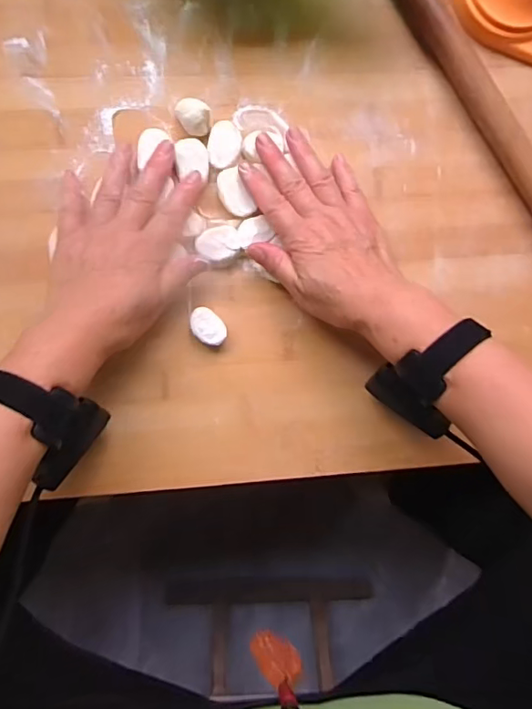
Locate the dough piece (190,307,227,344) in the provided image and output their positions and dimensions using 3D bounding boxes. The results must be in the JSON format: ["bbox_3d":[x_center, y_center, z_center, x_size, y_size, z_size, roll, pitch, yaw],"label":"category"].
[{"bbox_3d":[-0.047,-0.023,0.438,0.033,0.016,0.022,43,91,-6],"label":"dough piece"}]

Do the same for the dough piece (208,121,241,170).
[{"bbox_3d":[-0.033,-0.167,0.428,0.025,0.012,0.037,6,94,-5],"label":"dough piece"}]

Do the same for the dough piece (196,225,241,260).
[{"bbox_3d":[-0.038,-0.089,0.431,0.033,0.017,0.026,-14,96,-3],"label":"dough piece"}]

